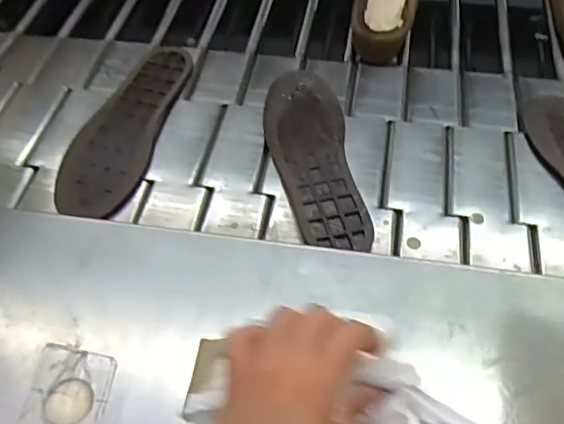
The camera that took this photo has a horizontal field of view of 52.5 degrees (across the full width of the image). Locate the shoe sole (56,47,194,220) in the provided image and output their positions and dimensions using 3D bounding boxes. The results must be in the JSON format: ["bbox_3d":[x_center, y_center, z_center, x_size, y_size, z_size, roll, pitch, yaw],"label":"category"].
[{"bbox_3d":[-0.178,-0.100,0.651,0.091,0.012,0.270,9,53,9],"label":"shoe sole"}]

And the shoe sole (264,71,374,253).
[{"bbox_3d":[0.032,-0.064,0.612,0.085,0.014,0.261,-8,53,-3],"label":"shoe sole"}]

